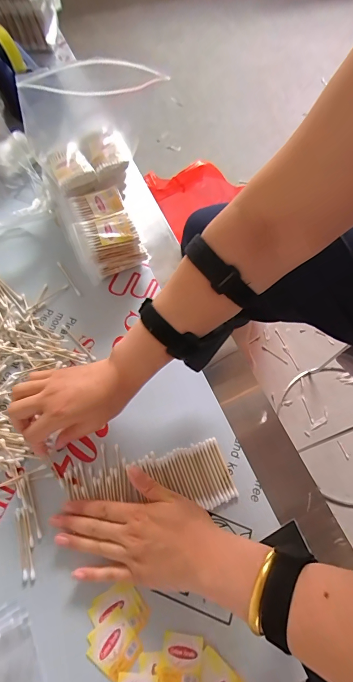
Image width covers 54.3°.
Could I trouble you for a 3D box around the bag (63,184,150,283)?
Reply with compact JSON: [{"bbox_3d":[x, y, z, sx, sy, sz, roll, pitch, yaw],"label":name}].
[{"bbox_3d":[-0.109,-0.162,0.513,0.096,0.076,0.123,-21,67,-11],"label":"bag"}]

